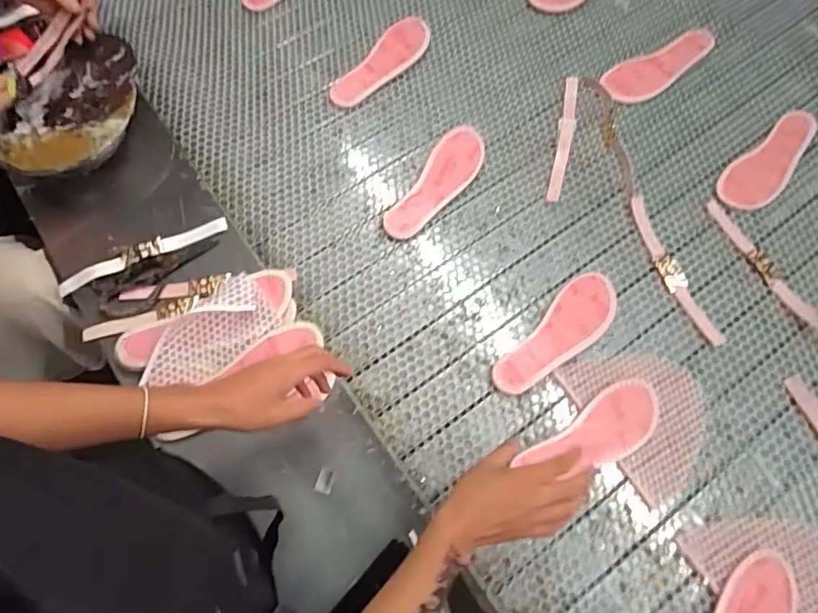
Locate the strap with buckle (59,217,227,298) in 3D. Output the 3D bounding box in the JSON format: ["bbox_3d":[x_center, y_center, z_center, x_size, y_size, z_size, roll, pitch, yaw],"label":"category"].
[{"bbox_3d":[-0.398,-0.082,0.761,0.253,0.018,0.026,-25,72,-8],"label":"strap with buckle"}]

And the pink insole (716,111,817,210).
[{"bbox_3d":[0.595,-0.238,0.841,0.236,0.009,0.080,-39,75,-12],"label":"pink insole"}]

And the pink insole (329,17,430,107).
[{"bbox_3d":[-0.053,-0.440,0.925,0.221,0.011,0.072,-42,85,-7],"label":"pink insole"}]

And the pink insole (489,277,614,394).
[{"bbox_3d":[0.216,0.037,0.740,0.232,0.025,0.077,-40,75,-13],"label":"pink insole"}]

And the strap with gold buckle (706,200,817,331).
[{"bbox_3d":[0.542,-0.064,0.787,0.030,0.006,0.244,-28,73,-9],"label":"strap with gold buckle"}]

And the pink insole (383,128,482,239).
[{"bbox_3d":[0.046,-0.200,0.835,0.083,0.031,0.226,31,73,11],"label":"pink insole"}]

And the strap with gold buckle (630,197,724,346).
[{"bbox_3d":[0.399,-0.055,0.787,0.035,0.004,0.253,-19,71,-6],"label":"strap with gold buckle"}]

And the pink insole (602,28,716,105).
[{"bbox_3d":[0.452,-0.426,0.918,0.237,0.006,0.082,-25,72,-8],"label":"pink insole"}]

